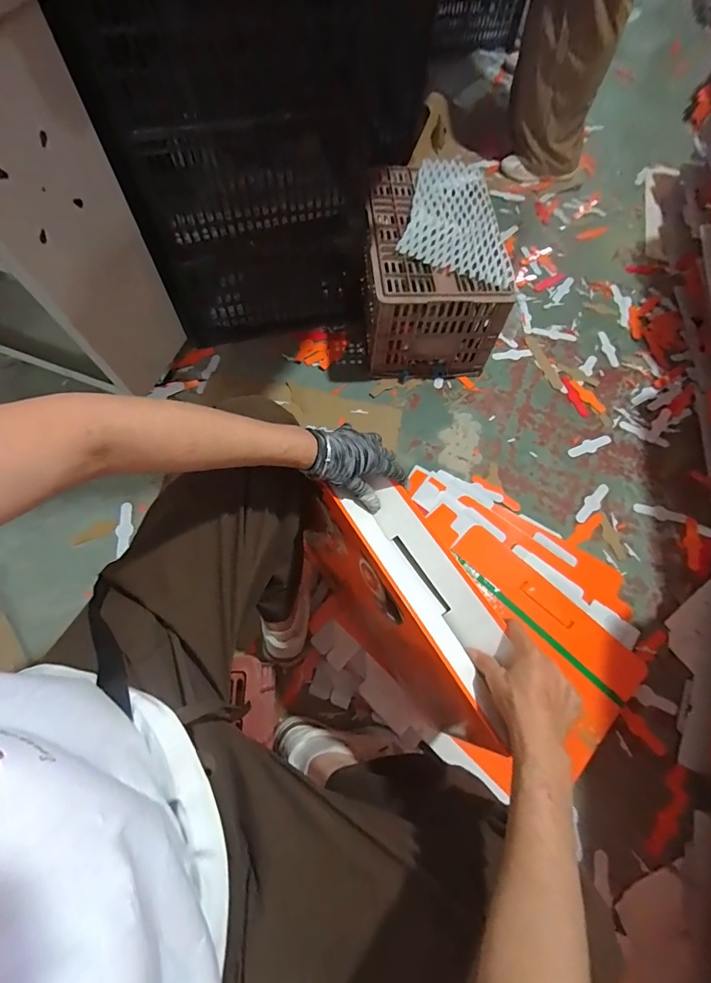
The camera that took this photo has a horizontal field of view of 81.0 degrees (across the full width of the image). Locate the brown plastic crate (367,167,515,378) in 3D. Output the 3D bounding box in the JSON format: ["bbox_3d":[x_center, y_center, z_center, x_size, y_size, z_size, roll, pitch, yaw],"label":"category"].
[{"bbox_3d":[0.173,-0.536,1.044,0.295,0.245,0.418,-2,67,-4],"label":"brown plastic crate"}]

